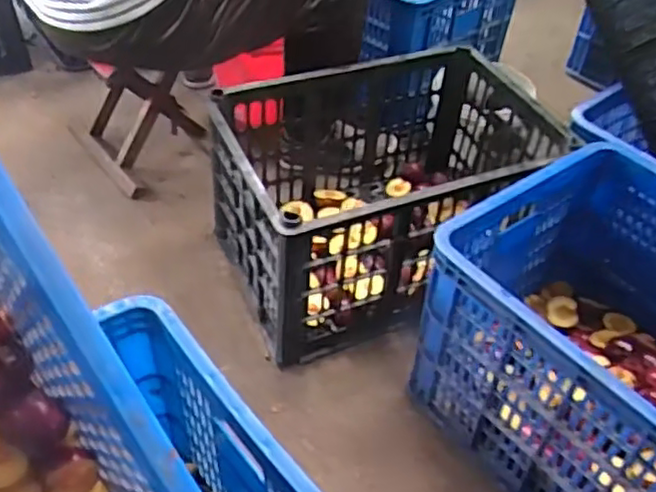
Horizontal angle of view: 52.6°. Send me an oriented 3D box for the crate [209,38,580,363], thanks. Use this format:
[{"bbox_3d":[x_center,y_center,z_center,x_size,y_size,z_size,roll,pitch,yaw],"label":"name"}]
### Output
[{"bbox_3d":[0.086,-0.091,1.082,0.479,0.284,0.340,-16,49,-20],"label":"crate"}]

